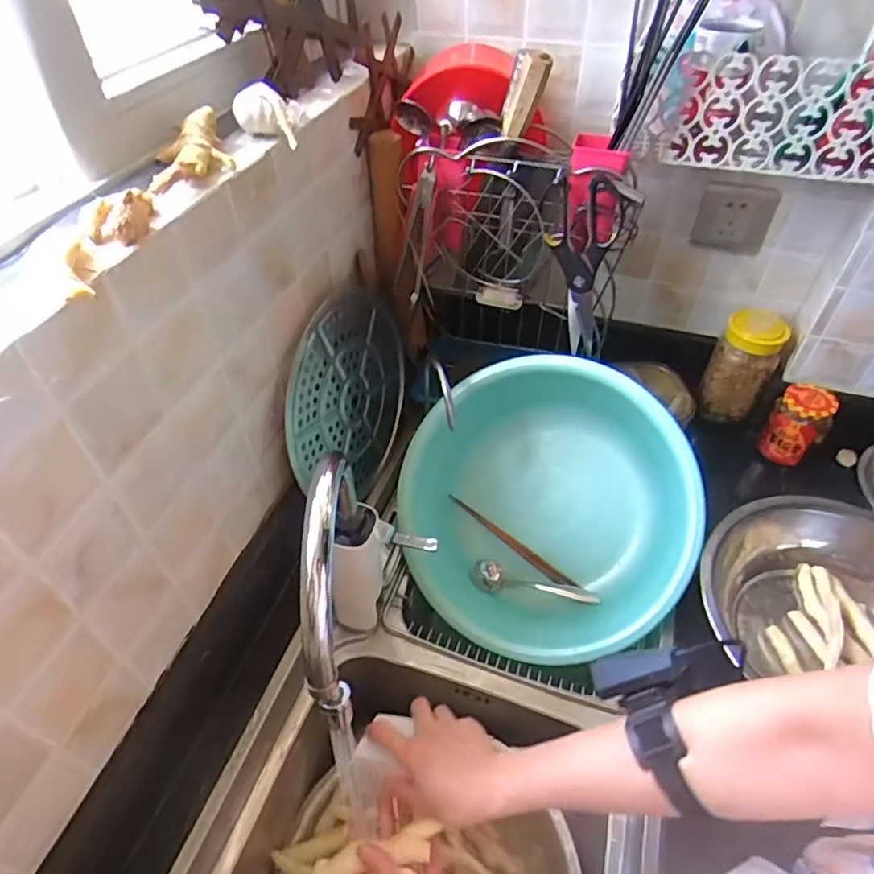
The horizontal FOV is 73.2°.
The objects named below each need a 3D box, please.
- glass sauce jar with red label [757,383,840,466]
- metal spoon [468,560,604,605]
[{"bbox_3d":[0.519,-0.019,0.849,0.064,0.117,0.068,0,46,0],"label":"glass sauce jar with red label"},{"bbox_3d":[0.137,0.210,0.837,0.176,0.028,0.037,10,47,9],"label":"metal spoon"}]

